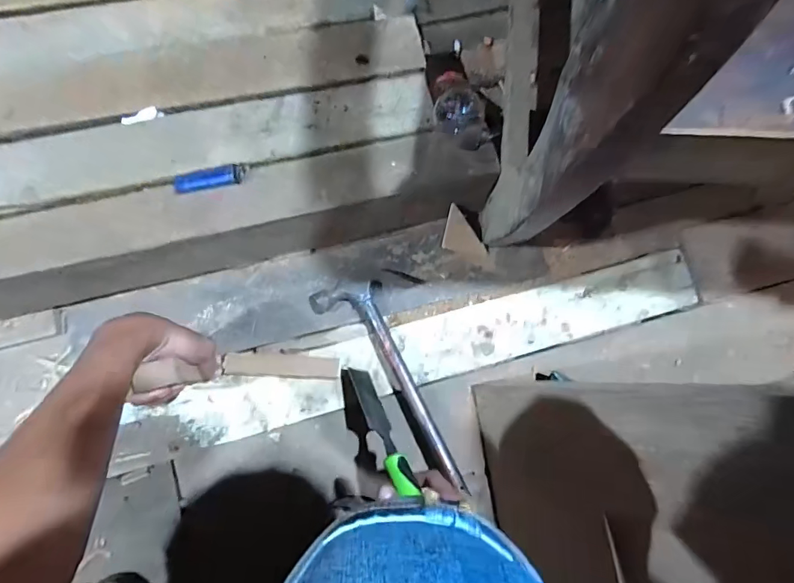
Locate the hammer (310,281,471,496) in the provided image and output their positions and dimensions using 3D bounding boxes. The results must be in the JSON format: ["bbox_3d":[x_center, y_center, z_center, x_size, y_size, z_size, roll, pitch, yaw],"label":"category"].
[{"bbox_3d":[-0.003,0.121,0.607,0.085,0.043,0.311,-30,87,-10],"label":"hammer"}]

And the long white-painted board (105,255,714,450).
[{"bbox_3d":[0.062,0.074,0.645,0.788,0.017,0.096,-15,84,-10],"label":"long white-painted board"}]

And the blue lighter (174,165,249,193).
[{"bbox_3d":[-0.209,-0.127,0.516,0.079,0.013,0.021,-14,84,-10],"label":"blue lighter"}]

